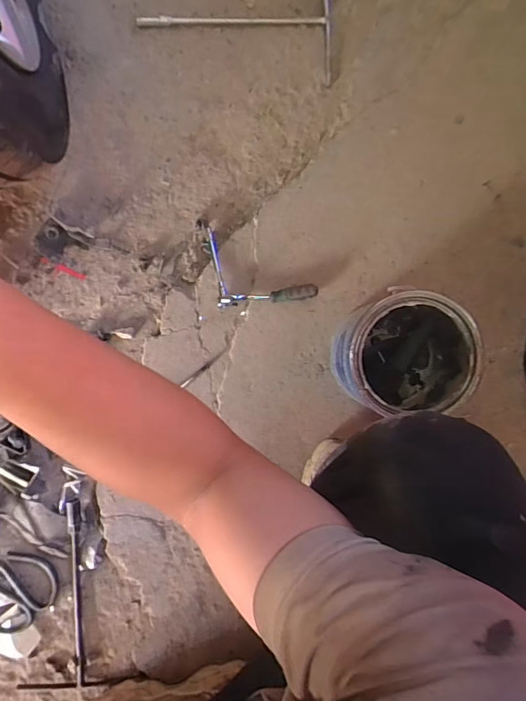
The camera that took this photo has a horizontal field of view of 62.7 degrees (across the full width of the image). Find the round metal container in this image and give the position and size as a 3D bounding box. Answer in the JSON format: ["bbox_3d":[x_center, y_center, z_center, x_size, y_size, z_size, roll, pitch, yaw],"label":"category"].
[{"bbox_3d":[0.176,0.002,0.579,0.149,0.189,0.147,0,90,-2],"label":"round metal container"}]

